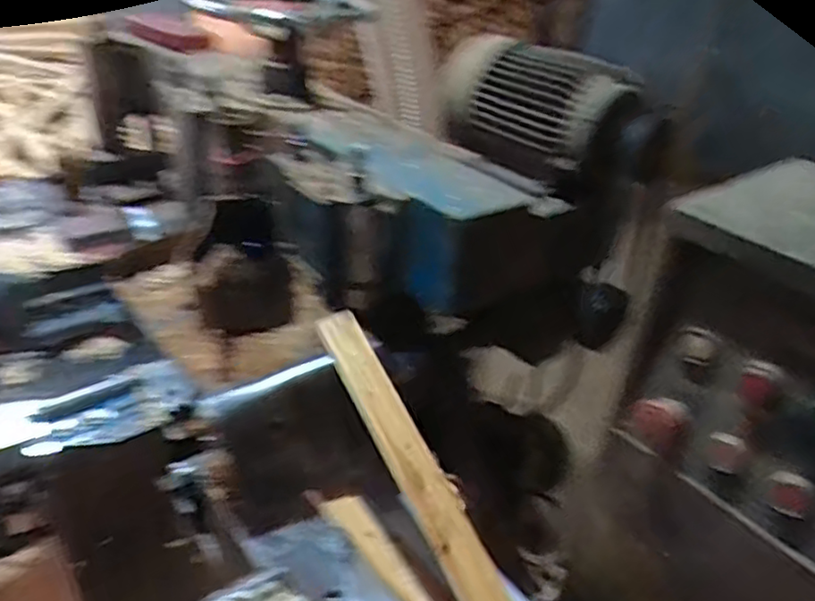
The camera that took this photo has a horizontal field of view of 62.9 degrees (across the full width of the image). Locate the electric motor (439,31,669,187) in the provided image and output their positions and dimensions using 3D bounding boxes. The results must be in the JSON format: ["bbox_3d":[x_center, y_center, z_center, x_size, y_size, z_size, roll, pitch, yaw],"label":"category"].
[{"bbox_3d":[0.204,-0.265,0.956,0.132,0.167,0.329,-22,41,-35],"label":"electric motor"}]

